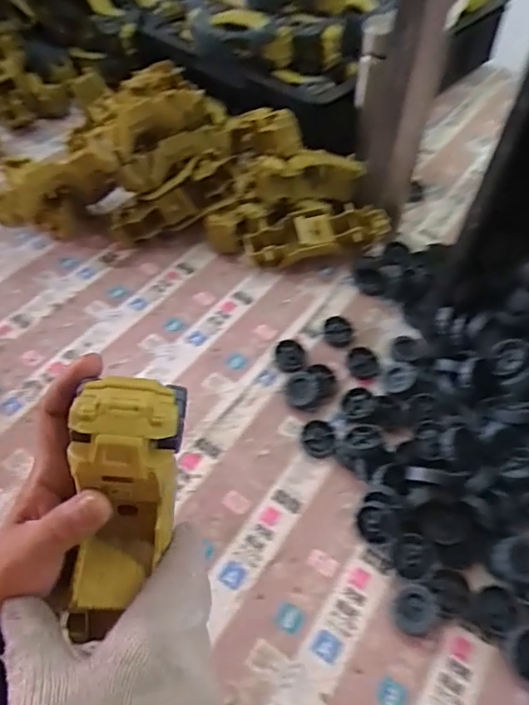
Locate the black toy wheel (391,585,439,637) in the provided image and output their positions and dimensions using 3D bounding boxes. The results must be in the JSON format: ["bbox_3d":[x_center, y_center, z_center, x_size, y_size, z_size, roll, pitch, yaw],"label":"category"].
[{"bbox_3d":[0.125,0.214,0.445,0.037,0.016,0.037,-10,65,21],"label":"black toy wheel"}]

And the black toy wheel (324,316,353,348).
[{"bbox_3d":[0.086,-0.024,0.624,0.033,0.011,0.040,12,54,7],"label":"black toy wheel"}]

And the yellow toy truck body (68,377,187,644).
[{"bbox_3d":[-0.080,0.091,0.306,0.053,0.149,0.057,16,22,11],"label":"yellow toy truck body"}]

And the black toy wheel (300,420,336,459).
[{"bbox_3d":[0.054,0.087,0.541,0.034,0.009,0.038,3,53,1],"label":"black toy wheel"}]

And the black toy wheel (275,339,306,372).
[{"bbox_3d":[0.030,0.005,0.599,0.033,0.010,0.041,-1,53,-3],"label":"black toy wheel"}]

